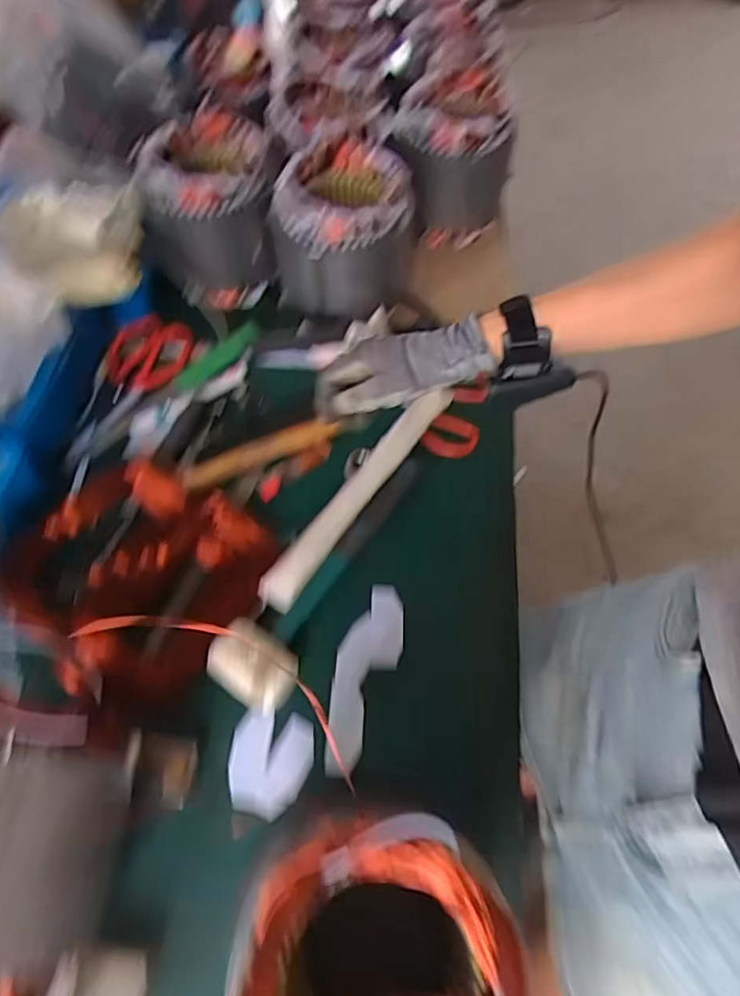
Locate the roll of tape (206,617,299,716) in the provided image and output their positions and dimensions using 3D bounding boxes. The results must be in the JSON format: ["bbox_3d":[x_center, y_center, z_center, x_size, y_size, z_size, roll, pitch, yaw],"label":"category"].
[{"bbox_3d":[-0.100,0.144,0.495,0.075,0.041,0.053,28,64,15],"label":"roll of tape"}]

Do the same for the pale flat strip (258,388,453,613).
[{"bbox_3d":[-0.008,-0.010,0.590,0.032,0.025,0.300,32,64,17],"label":"pale flat strip"}]

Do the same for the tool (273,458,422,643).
[{"bbox_3d":[-0.018,0.046,0.578,0.024,0.020,0.234,31,65,17],"label":"tool"}]

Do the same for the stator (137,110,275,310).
[{"bbox_3d":[-0.185,-0.337,0.683,0.132,0.166,0.121,4,60,3],"label":"stator"}]

